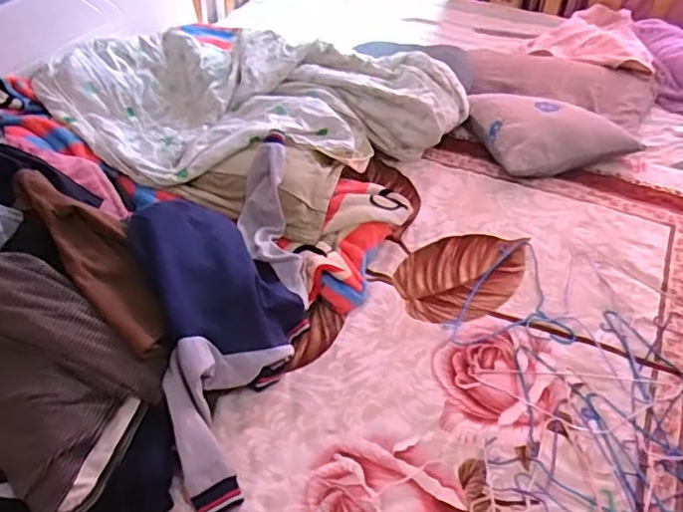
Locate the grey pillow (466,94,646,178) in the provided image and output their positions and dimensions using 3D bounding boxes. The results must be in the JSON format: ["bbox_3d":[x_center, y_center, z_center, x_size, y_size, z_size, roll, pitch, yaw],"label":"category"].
[{"bbox_3d":[0.607,-0.365,1.729,0.415,0.122,0.283,-10,45,-12],"label":"grey pillow"}]

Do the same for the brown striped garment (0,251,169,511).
[{"bbox_3d":[-0.502,0.160,1.009,0.278,0.074,0.489,-34,81,-32],"label":"brown striped garment"}]

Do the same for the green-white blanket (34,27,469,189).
[{"bbox_3d":[-0.214,-0.460,1.680,1.114,0.198,0.605,-10,46,-13],"label":"green-white blanket"}]

